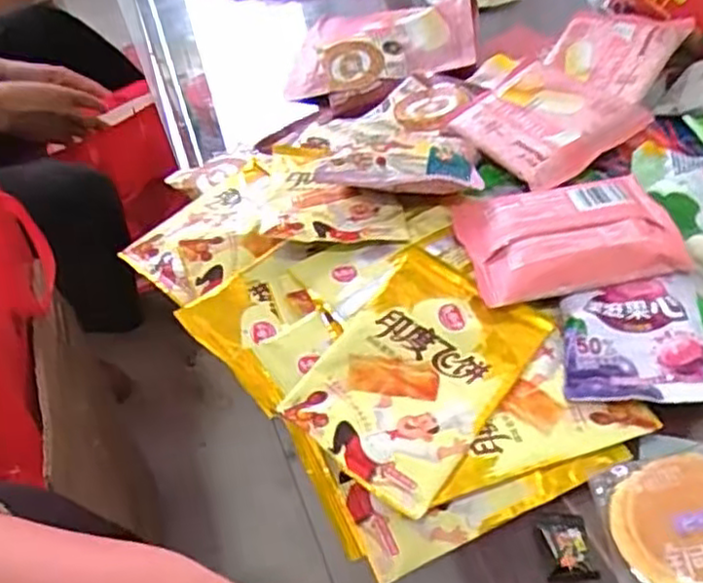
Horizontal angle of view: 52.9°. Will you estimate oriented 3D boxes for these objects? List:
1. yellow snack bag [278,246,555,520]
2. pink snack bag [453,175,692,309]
[{"bbox_3d":[0.039,0.045,0.419,0.104,0.024,0.148,27,53,30],"label":"yellow snack bag"},{"bbox_3d":[0.146,-0.043,0.469,0.137,0.023,0.101,-7,43,0],"label":"pink snack bag"}]

